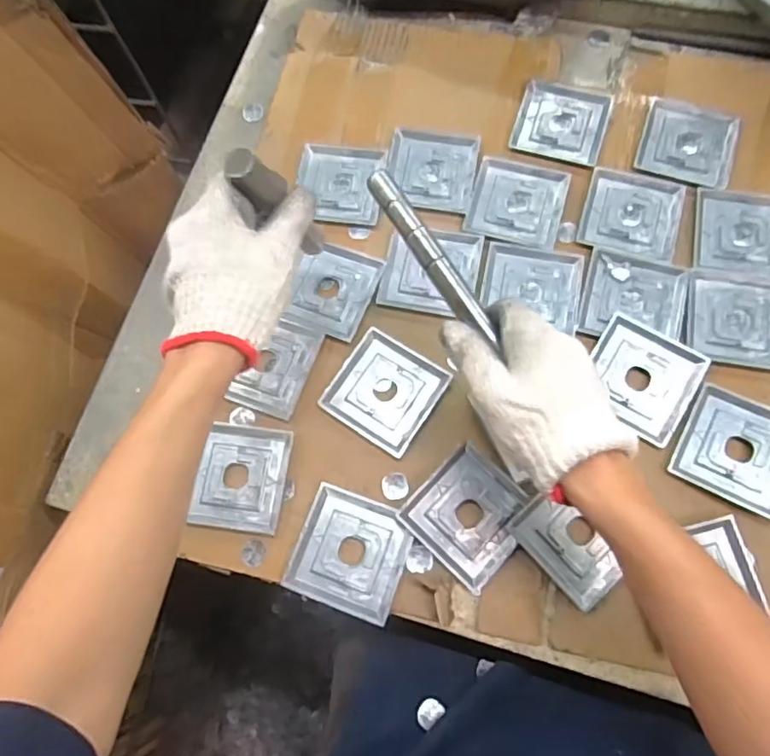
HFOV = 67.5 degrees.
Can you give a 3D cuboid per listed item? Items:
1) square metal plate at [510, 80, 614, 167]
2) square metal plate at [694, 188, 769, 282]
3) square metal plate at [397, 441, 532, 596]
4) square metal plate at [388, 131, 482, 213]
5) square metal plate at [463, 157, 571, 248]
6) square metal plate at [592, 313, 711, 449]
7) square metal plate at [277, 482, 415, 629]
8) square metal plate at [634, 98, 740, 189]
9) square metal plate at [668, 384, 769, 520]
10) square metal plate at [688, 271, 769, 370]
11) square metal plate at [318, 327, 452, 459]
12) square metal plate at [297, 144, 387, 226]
[{"bbox_3d":[0.187,-0.272,0.605,0.090,0.004,0.098,17,74,9],"label":"square metal plate"},{"bbox_3d":[0.347,-0.138,0.551,0.092,0.007,0.097,12,73,7],"label":"square metal plate"},{"bbox_3d":[0.071,0.116,0.482,0.090,0.013,0.088,42,79,15],"label":"square metal plate"},{"bbox_3d":[0.048,-0.215,0.594,0.089,0.004,0.091,9,73,6],"label":"square metal plate"},{"bbox_3d":[0.133,-0.177,0.577,0.090,0.004,0.092,15,74,8],"label":"square metal plate"},{"bbox_3d":[0.227,-0.001,0.510,0.089,0.013,0.094,30,76,12],"label":"square metal plate"},{"bbox_3d":[-0.028,0.146,0.482,0.090,0.008,0.090,18,74,9],"label":"square metal plate"},{"bbox_3d":[0.310,-0.241,0.588,0.089,0.008,0.096,19,74,9],"label":"square metal plate"},{"bbox_3d":[0.301,0.060,0.486,0.092,0.017,0.096,29,76,12],"label":"square metal plate"},{"bbox_3d":[0.325,-0.055,0.525,0.091,0.008,0.085,11,73,7],"label":"square metal plate"},{"bbox_3d":[0.000,0.011,0.522,0.090,0.006,0.089,32,77,13],"label":"square metal plate"},{"bbox_3d":[-0.047,-0.201,0.597,0.087,0.007,0.089,6,73,5],"label":"square metal plate"}]

